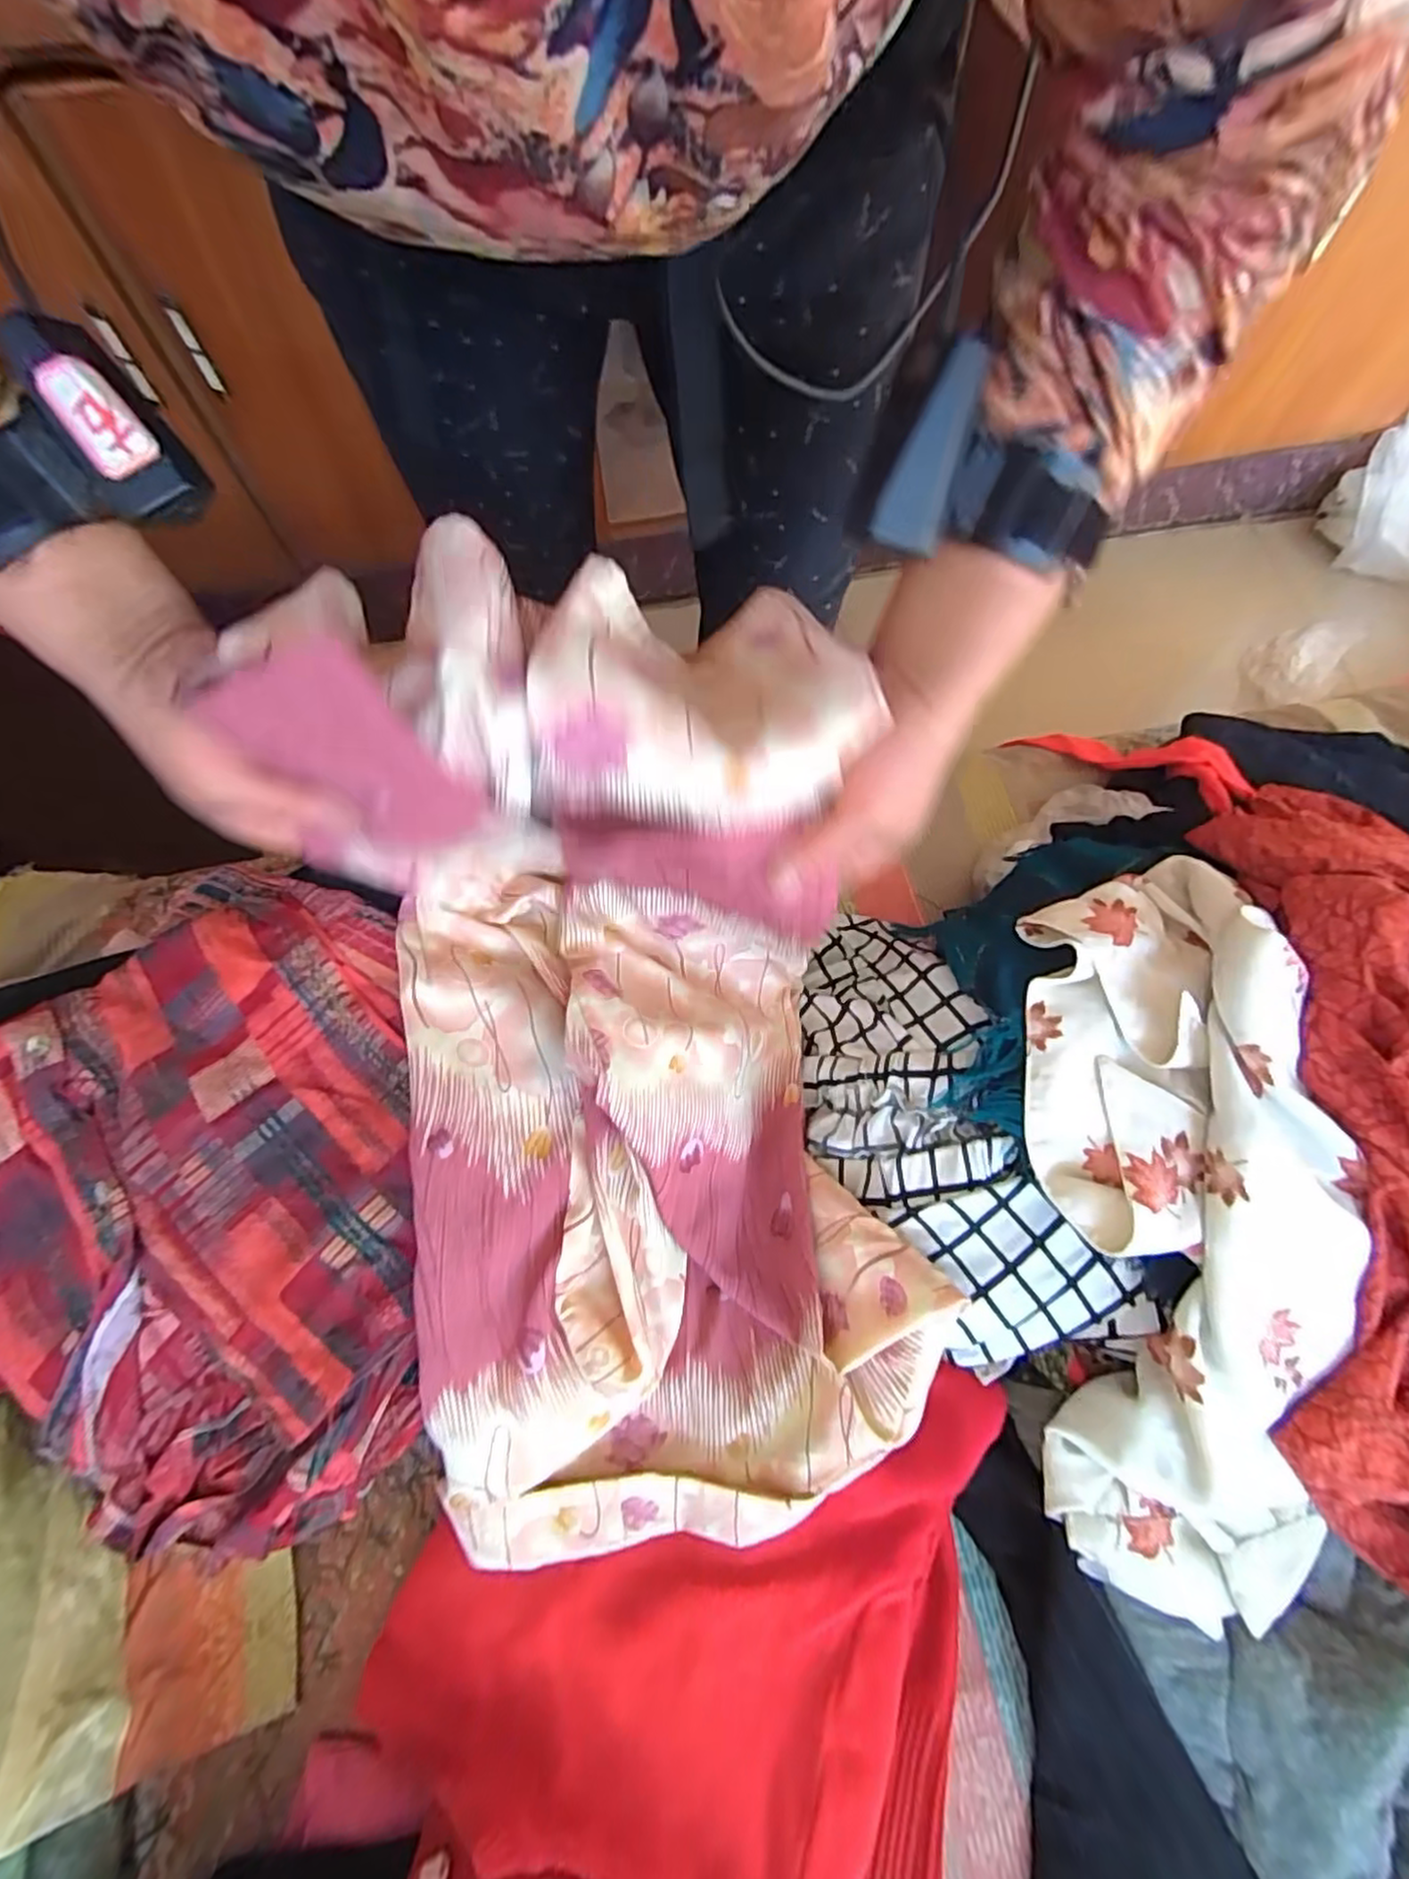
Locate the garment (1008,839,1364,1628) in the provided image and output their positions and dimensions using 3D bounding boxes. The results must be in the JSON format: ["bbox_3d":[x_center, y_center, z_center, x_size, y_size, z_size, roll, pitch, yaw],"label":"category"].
[{"bbox_3d":[0.236,0.136,0.367,0.141,0.083,0.378,2,82,1],"label":"garment"}]

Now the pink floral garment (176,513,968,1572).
[{"bbox_3d":[-0.035,0.061,0.343,0.240,0.238,0.416,-11,69,-4],"label":"pink floral garment"}]

